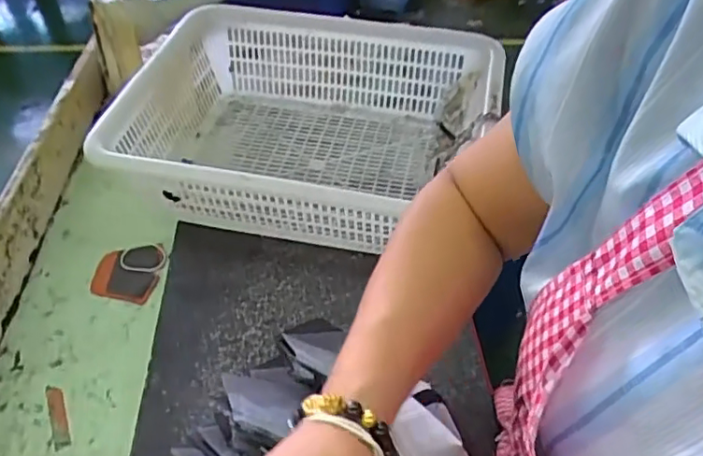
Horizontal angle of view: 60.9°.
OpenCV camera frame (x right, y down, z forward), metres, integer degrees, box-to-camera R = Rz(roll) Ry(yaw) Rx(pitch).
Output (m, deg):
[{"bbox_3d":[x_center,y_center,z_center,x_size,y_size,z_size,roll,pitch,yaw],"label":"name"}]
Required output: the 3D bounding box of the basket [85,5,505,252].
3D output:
[{"bbox_3d":[-0.047,-0.126,0.757,0.414,0.139,0.352,11,44,10],"label":"basket"}]

